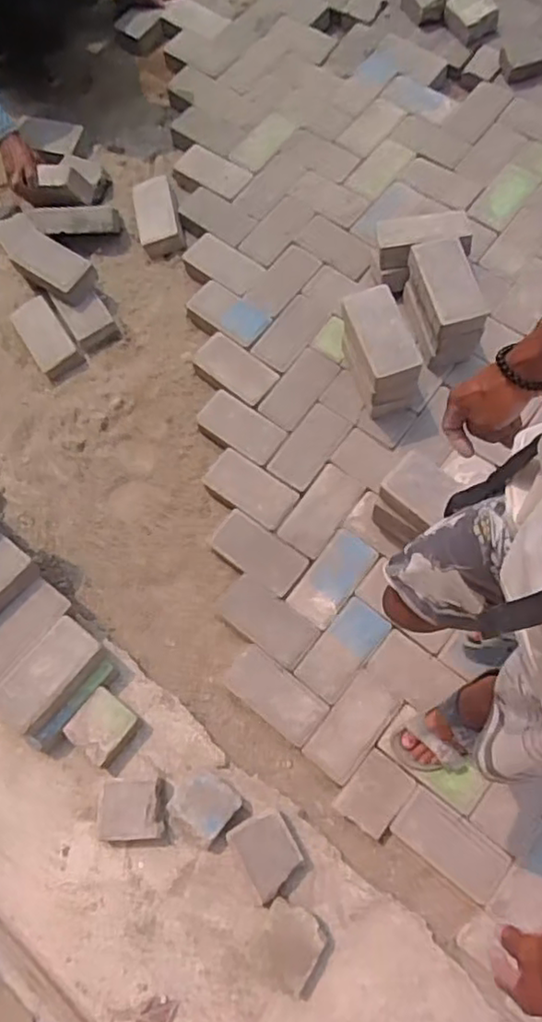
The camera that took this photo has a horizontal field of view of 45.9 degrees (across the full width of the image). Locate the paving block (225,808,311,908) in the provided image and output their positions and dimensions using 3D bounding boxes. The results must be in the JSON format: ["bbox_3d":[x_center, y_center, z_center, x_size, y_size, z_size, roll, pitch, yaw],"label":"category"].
[{"bbox_3d":[0.001,0.624,1.162,0.108,0.061,0.142,-28,74,-8],"label":"paving block"}]

